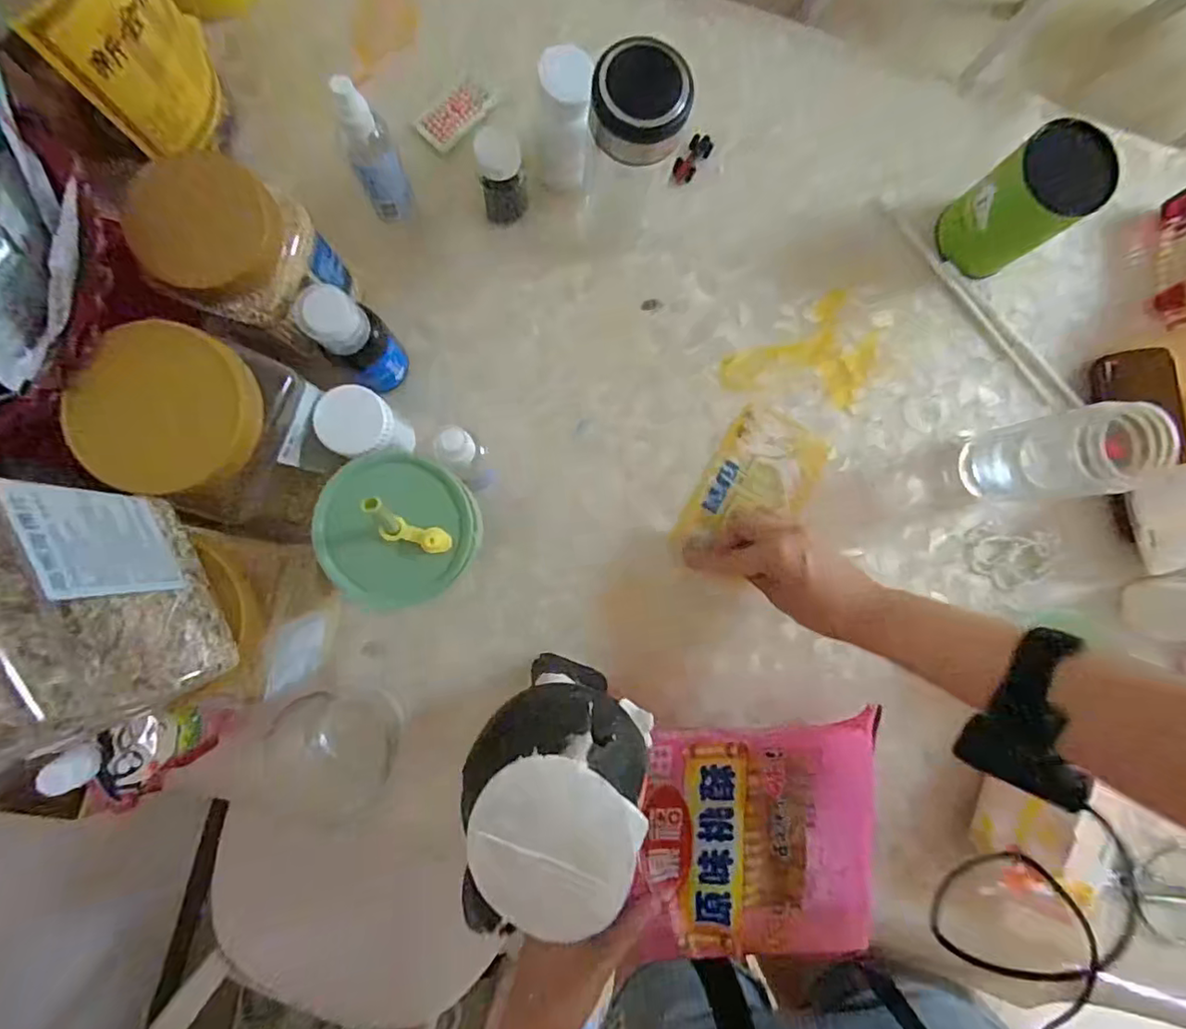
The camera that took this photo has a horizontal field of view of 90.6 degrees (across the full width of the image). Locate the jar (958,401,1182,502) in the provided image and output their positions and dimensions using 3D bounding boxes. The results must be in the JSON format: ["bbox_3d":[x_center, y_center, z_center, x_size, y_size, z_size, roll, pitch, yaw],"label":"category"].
[{"bbox_3d":[0.358,-0.045,0.458,0.059,0.131,0.063,0,87,-2],"label":"jar"}]

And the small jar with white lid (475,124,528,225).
[{"bbox_3d":[-0.074,-0.276,0.484,0.037,0.082,0.030,-10,87,-2],"label":"small jar with white lid"}]

